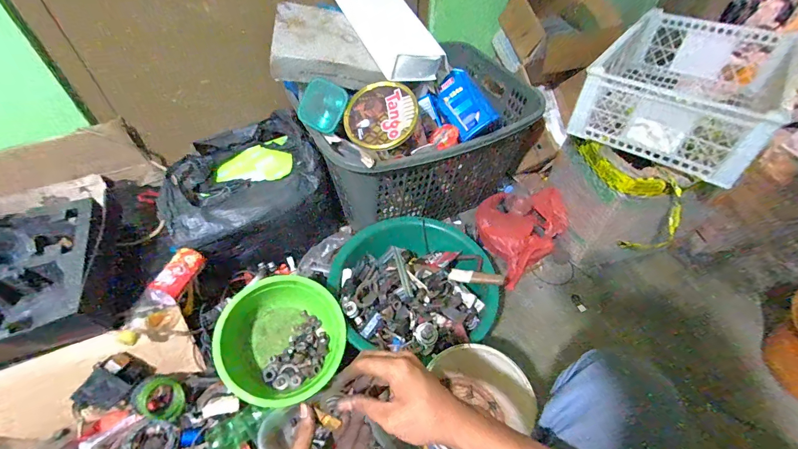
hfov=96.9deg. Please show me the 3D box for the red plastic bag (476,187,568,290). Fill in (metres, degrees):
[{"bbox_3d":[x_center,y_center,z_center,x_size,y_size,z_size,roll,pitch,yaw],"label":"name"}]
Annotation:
[{"bbox_3d":[0.321,0.003,0.943,0.202,0.116,0.259,-14,51,-13],"label":"red plastic bag"}]

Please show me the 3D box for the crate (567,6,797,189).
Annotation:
[{"bbox_3d":[0.639,-0.313,0.792,0.329,0.137,0.473,34,57,25],"label":"crate"}]

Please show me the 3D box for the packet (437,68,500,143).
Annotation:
[{"bbox_3d":[0.140,-0.268,0.784,0.091,0.025,0.163,-36,70,19],"label":"packet"}]

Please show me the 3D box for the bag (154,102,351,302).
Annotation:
[{"bbox_3d":[-0.361,-0.070,0.874,0.346,0.212,0.344,-24,54,-20],"label":"bag"}]

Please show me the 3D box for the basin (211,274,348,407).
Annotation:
[{"bbox_3d":[-0.226,0.222,0.687,0.225,0.091,0.225,8,66,-19],"label":"basin"}]

